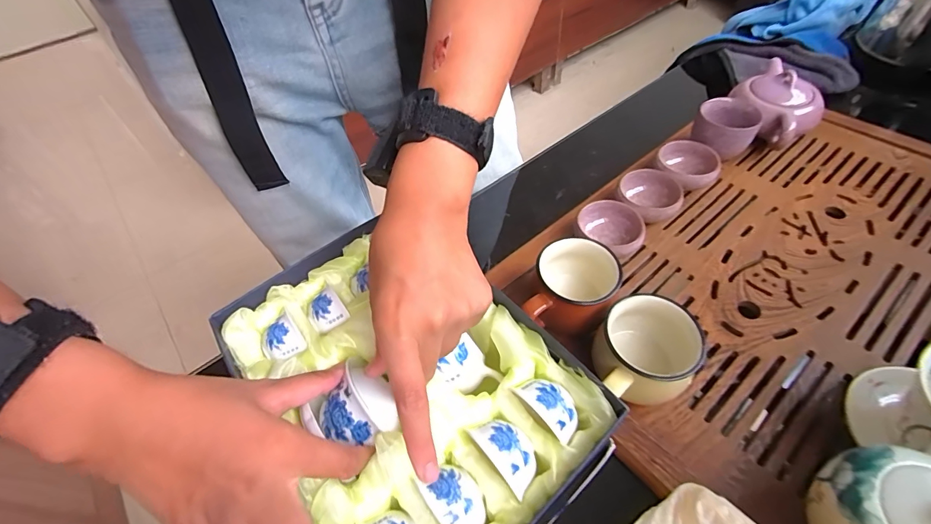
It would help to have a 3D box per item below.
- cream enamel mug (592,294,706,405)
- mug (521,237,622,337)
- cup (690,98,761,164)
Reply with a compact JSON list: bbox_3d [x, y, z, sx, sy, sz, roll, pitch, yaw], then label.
[{"bbox_3d":[0.135,0.074,0.311,0.075,0.059,0.084,32,60,25],"label":"cream enamel mug"},{"bbox_3d":[0.095,0.026,0.354,0.066,0.063,0.072,17,54,15],"label":"mug"},{"bbox_3d":[0.299,-0.152,0.467,0.063,0.055,0.068,33,60,25],"label":"cup"}]

